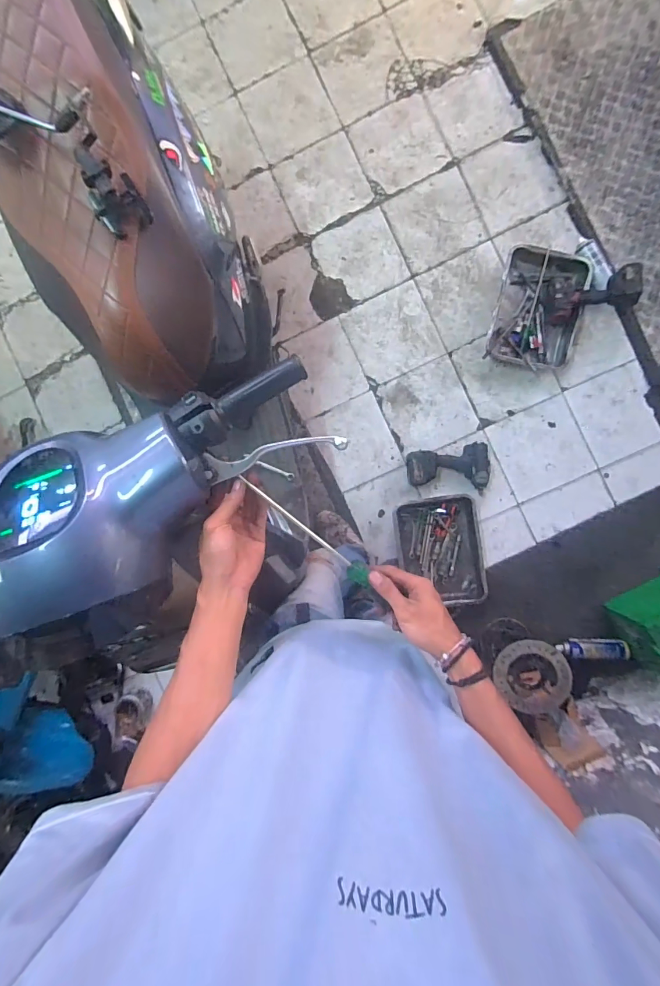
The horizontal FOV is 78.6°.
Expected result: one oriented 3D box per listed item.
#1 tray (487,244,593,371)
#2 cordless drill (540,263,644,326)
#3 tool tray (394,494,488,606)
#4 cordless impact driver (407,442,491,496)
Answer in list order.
[{"bbox_3d":[0.720,-0.634,1.389,0.296,0.073,0.376,14,92,4],"label":"tray"},{"bbox_3d":[0.863,-0.659,1.339,0.279,0.115,0.161,-2,91,29],"label":"cordless drill"},{"bbox_3d":[0.393,0.214,1.442,0.297,0.045,0.392,-9,90,4],"label":"tool tray"},{"bbox_3d":[0.418,-0.088,1.420,0.289,0.089,0.179,1,91,4],"label":"cordless impact driver"}]

